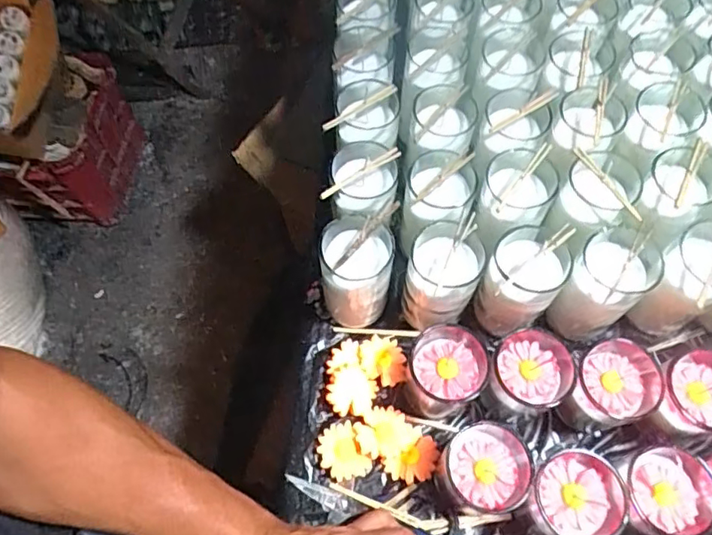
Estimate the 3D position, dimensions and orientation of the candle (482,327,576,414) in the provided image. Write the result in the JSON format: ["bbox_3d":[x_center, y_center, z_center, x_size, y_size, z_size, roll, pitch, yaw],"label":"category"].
[{"bbox_3d":[0.162,0.099,0.516,0.068,0.081,0.073,0,65,1],"label":"candle"}]

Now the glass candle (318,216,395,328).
[{"bbox_3d":[0.000,0.007,0.550,0.066,0.128,0.070,-2,65,0],"label":"glass candle"}]

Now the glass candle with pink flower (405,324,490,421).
[{"bbox_3d":[0.085,0.101,0.529,0.071,0.072,0.081,22,67,11],"label":"glass candle with pink flower"}]

